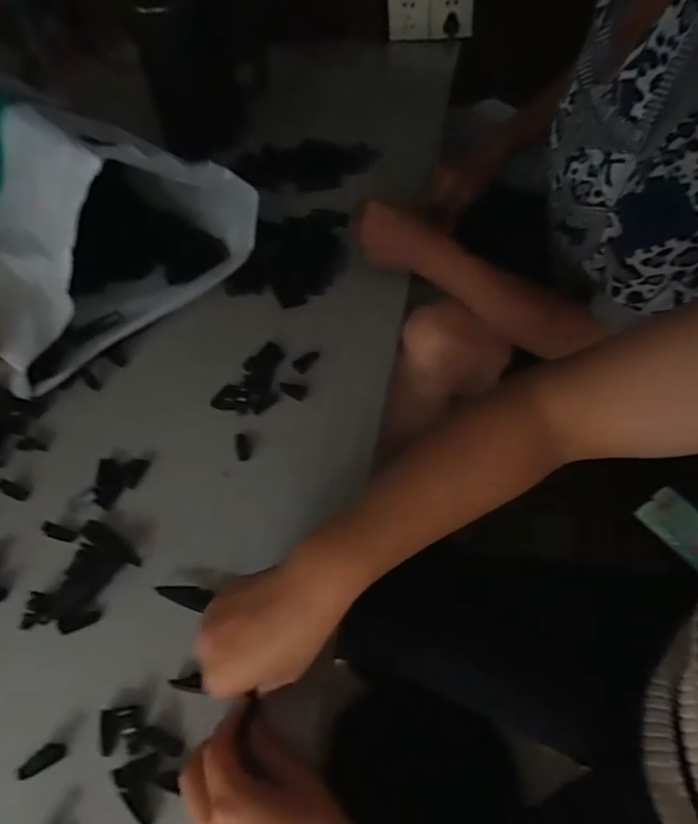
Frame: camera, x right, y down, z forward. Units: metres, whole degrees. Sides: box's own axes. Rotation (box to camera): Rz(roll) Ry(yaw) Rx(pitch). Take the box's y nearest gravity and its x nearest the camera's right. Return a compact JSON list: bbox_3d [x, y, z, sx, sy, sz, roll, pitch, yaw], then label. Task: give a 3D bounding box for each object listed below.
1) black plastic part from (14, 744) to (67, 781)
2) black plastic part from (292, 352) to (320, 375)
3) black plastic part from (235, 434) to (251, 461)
[{"bbox_3d":[-0.215,0.242,0.387,0.034,0.005,0.013,-31,56,-17],"label":"black plastic part"},{"bbox_3d":[-0.046,-0.055,0.609,0.017,0.006,0.032,35,63,28],"label":"black plastic part"},{"bbox_3d":[-0.104,0.034,0.546,0.012,0.008,0.031,-12,52,-3],"label":"black plastic part"}]

